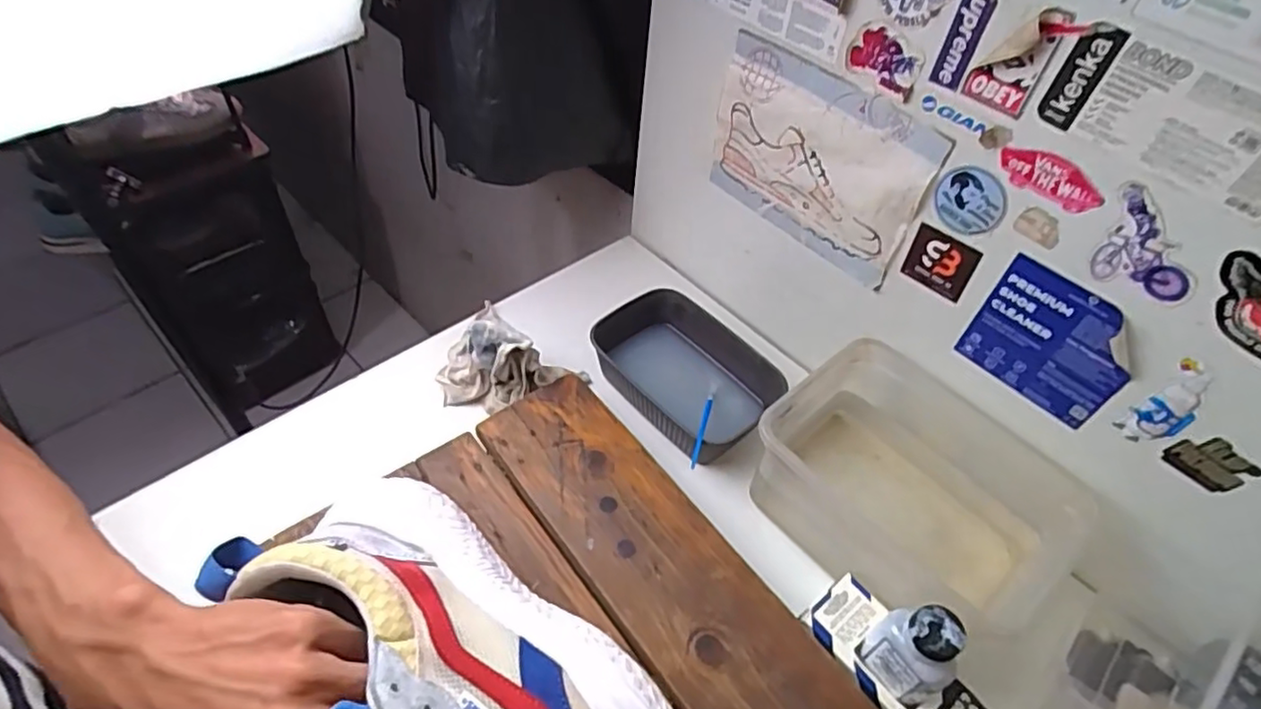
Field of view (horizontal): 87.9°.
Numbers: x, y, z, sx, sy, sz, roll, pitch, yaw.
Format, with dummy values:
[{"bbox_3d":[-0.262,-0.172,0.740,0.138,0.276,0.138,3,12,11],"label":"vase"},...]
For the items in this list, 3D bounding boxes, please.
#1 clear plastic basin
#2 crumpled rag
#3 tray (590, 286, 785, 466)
[{"bbox_3d":[0.217,0.106,0.502,0.159,0.085,0.213,-32,60,-28],"label":"clear plastic basin"},{"bbox_3d":[-0.113,0.010,0.573,0.121,0.072,0.058,15,50,8],"label":"crumpled rag"},{"bbox_3d":[0.044,0.014,0.600,0.118,0.052,0.173,-35,61,-29],"label":"tray"}]

